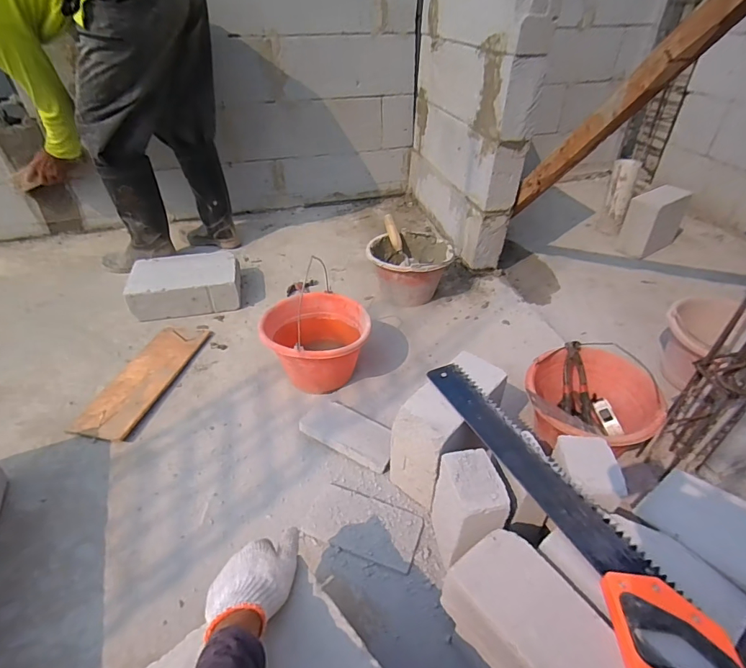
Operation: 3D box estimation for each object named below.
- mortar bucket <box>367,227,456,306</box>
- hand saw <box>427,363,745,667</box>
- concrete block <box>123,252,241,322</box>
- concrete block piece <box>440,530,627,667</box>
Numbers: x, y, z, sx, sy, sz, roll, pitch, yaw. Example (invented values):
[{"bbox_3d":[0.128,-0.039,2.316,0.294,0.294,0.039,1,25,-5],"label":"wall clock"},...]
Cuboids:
[{"bbox_3d":[0.111,-0.201,1.346,0.250,0.149,0.218,5,39,6],"label":"mortar bucket"},{"bbox_3d":[0.244,0.220,0.601,0.115,0.026,0.550,-14,41,-17],"label":"hand saw"},{"bbox_3d":[-0.551,-0.142,1.291,0.303,0.104,0.179,-7,39,-9],"label":"concrete block"},{"bbox_3d":[0.193,0.367,0.514,0.133,0.102,0.218,-21,43,-24],"label":"concrete block piece"}]

